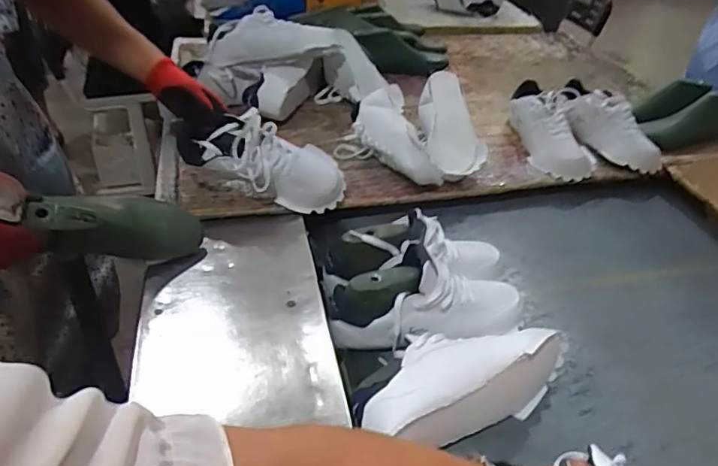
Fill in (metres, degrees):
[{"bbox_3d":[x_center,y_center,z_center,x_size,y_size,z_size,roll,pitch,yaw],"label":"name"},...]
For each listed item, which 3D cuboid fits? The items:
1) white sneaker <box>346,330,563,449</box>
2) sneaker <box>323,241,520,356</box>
[{"bbox_3d":[0.128,0.170,0.637,0.278,0.078,0.111,-17,43,-24],"label":"white sneaker"},{"bbox_3d":[0.094,0.083,0.720,0.275,0.108,0.129,0,39,-4],"label":"sneaker"}]

